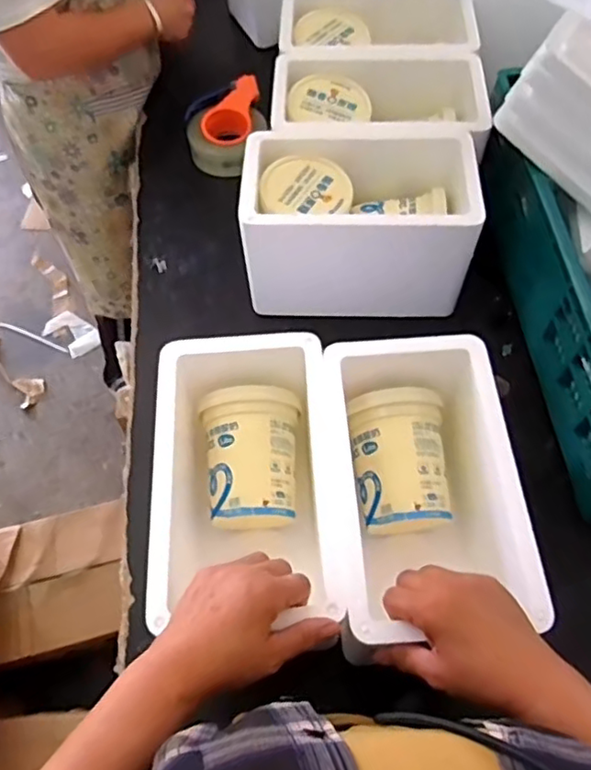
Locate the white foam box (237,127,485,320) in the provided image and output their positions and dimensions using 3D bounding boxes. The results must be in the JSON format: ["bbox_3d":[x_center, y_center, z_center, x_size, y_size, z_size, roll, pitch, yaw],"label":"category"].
[{"bbox_3d":[0.080,-0.218,0.825,0.285,0.171,0.181,0,60,2],"label":"white foam box"}]

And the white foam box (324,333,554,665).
[{"bbox_3d":[0.118,0.119,0.633,0.162,0.195,0.280,-4,60,-1],"label":"white foam box"}]

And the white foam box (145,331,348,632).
[{"bbox_3d":[-0.050,0.109,0.637,0.169,0.170,0.275,-3,60,-1],"label":"white foam box"}]

